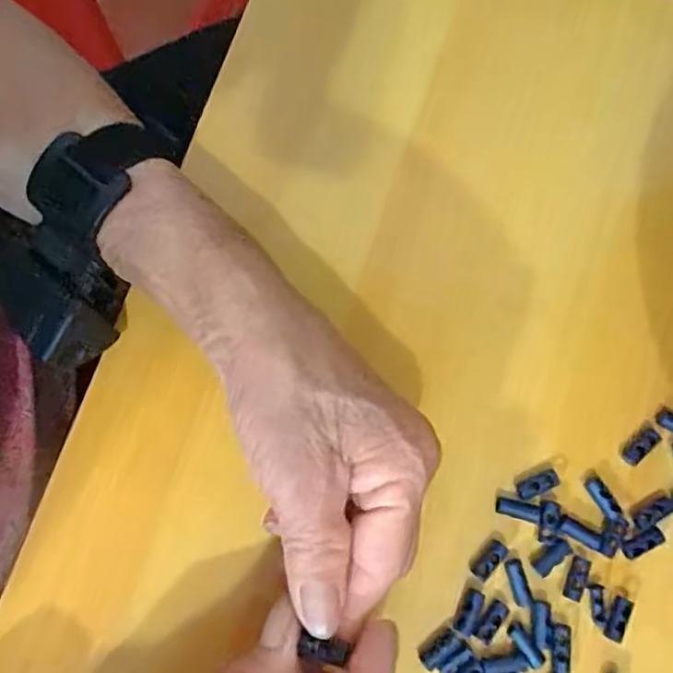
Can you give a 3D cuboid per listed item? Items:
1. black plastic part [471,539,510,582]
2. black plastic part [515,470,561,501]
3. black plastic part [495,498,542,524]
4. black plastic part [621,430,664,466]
[{"bbox_3d":[0.067,0.098,0.272,0.008,0.006,0.019,39,95,7],"label":"black plastic part"},{"bbox_3d":[0.089,0.066,0.277,0.019,0.004,0.008,-22,80,-4],"label":"black plastic part"},{"bbox_3d":[0.080,0.077,0.274,0.019,0.006,0.008,11,80,2],"label":"black plastic part"},{"bbox_3d":[0.137,0.050,0.280,0.019,0.004,0.008,-44,83,-7],"label":"black plastic part"}]

